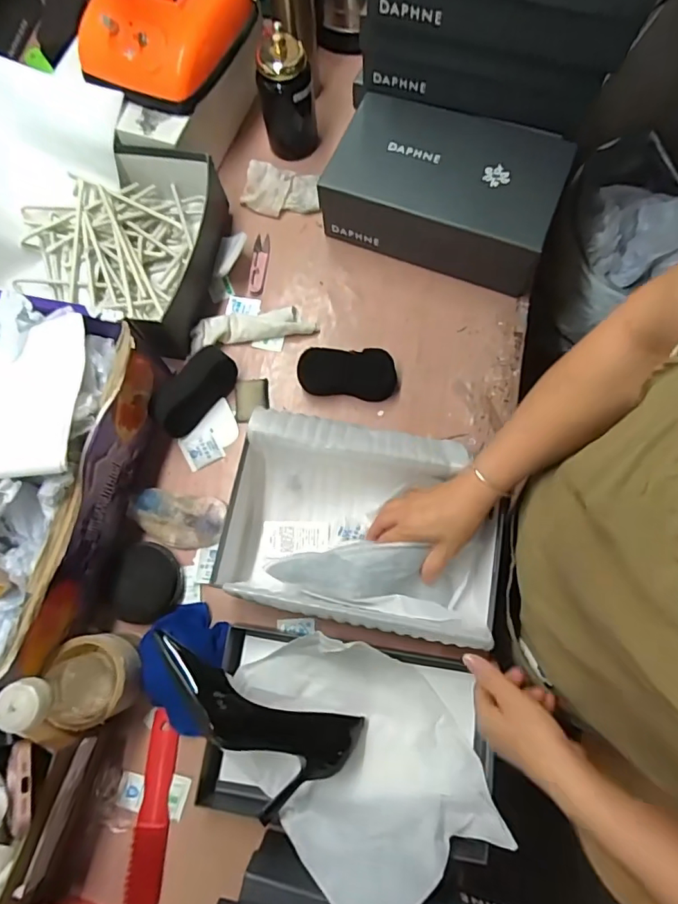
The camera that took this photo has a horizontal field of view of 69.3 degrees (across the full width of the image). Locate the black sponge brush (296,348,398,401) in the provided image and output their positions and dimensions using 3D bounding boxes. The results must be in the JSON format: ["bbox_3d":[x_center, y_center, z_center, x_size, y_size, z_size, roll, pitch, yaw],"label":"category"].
[{"bbox_3d":[0.012,-0.107,0.659,0.129,0.031,0.060,6,75,3],"label":"black sponge brush"}]

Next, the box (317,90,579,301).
[{"bbox_3d":[0.142,-0.362,0.688,0.293,0.116,0.177,18,76,7],"label":"box"}]

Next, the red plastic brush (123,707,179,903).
[{"bbox_3d":[-0.207,0.395,0.546,0.033,0.017,0.189,2,75,2],"label":"red plastic brush"}]

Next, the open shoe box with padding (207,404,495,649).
[{"bbox_3d":[0.020,0.078,0.562,0.303,0.095,0.213,10,75,5],"label":"open shoe box with padding"}]

